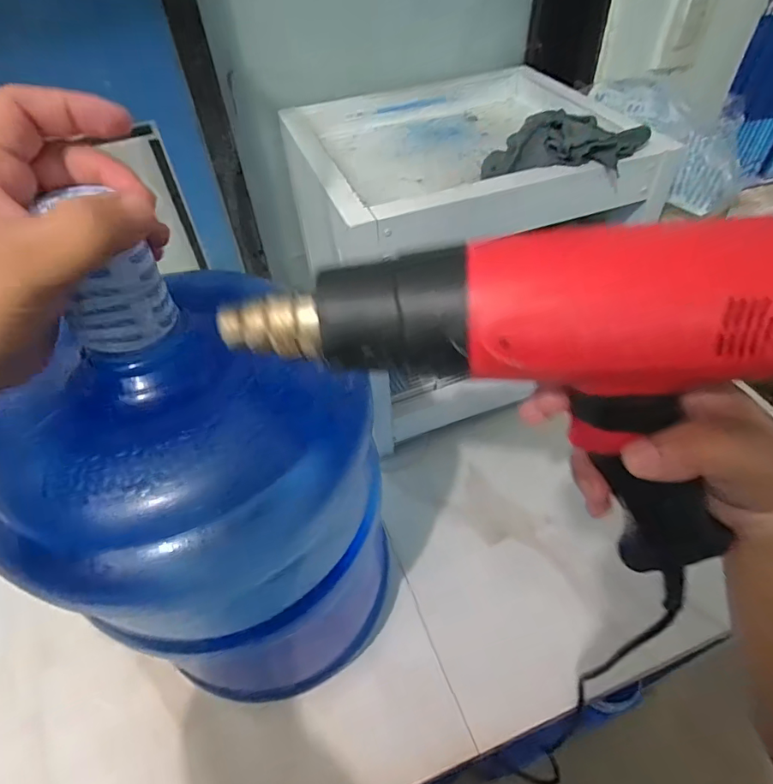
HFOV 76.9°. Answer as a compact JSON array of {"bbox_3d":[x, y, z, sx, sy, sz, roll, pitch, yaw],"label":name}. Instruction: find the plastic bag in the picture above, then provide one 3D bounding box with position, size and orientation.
[{"bbox_3d":[0.353,-0.323,0.607,0.103,0.066,0.230,-14,50,-9],"label":"plastic bag"}]

